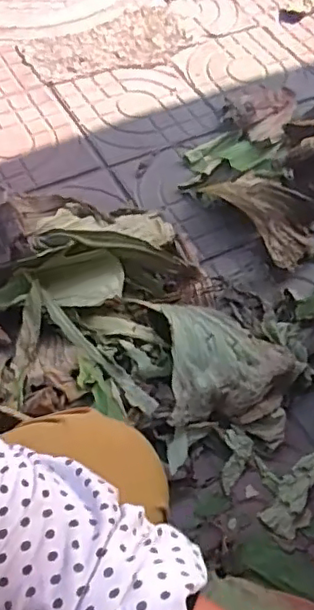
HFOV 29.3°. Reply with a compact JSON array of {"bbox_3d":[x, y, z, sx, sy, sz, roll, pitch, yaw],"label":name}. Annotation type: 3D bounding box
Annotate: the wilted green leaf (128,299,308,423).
[{"bbox_3d":[0.101,0.073,0.973,0.231,0.055,0.238,-17,60,-15],"label":"wilted green leaf"}]

